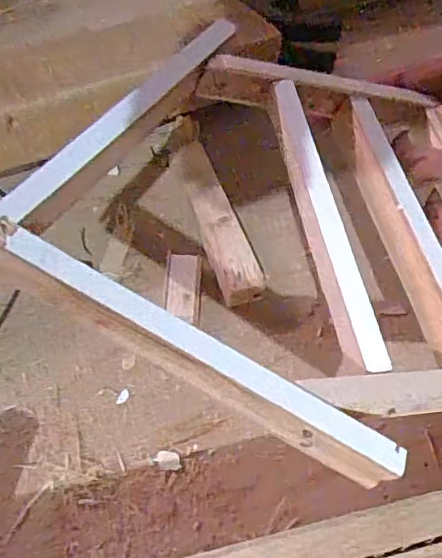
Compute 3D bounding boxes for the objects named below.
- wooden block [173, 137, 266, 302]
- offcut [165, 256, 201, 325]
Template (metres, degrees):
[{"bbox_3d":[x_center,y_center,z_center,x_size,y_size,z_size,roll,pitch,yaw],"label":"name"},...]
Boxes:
[{"bbox_3d":[-0.004,-0.033,0.321,0.022,0.017,0.099,-15,62,-12],"label":"wooden block"},{"bbox_3d":[-0.020,0.005,0.302,0.017,0.007,0.038,3,60,-2],"label":"offcut"}]

